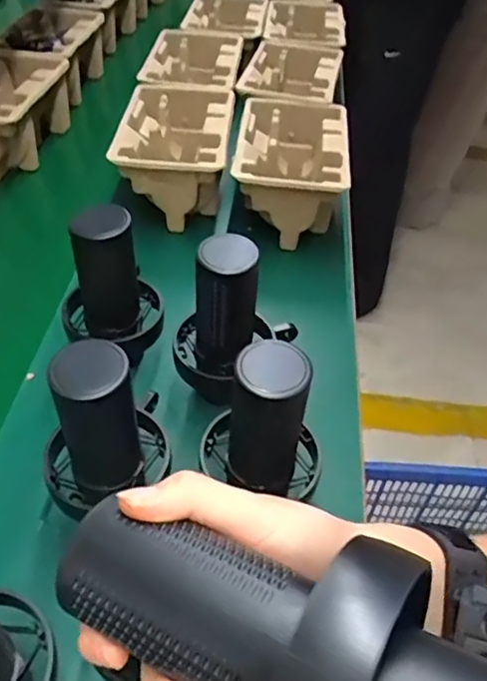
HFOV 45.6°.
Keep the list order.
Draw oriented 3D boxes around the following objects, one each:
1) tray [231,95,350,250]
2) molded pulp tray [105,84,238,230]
[{"bbox_3d":[0.063,-0.234,0.805,0.140,0.112,0.225,6,45,1],"label":"tray"},{"bbox_3d":[-0.092,-0.266,0.819,0.149,0.109,0.225,5,45,0],"label":"molded pulp tray"}]

